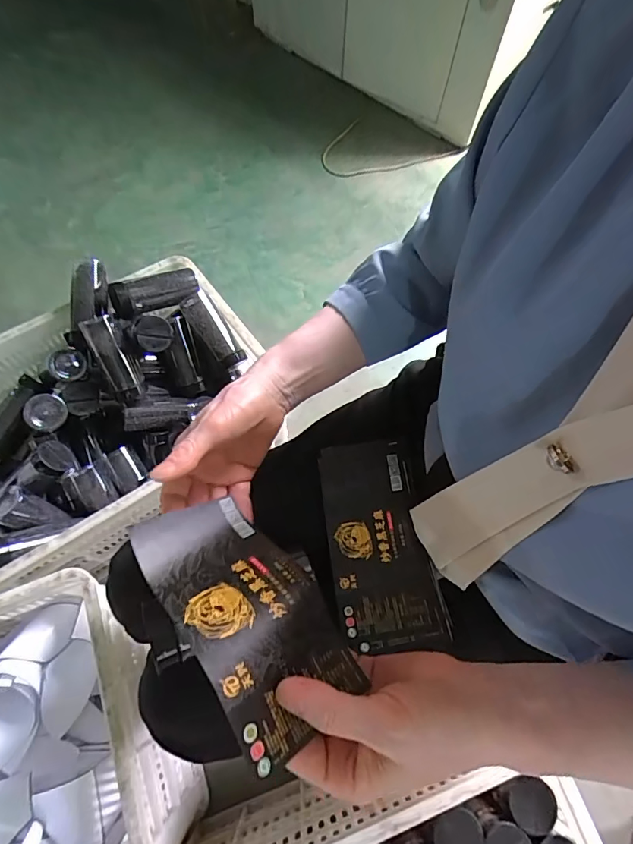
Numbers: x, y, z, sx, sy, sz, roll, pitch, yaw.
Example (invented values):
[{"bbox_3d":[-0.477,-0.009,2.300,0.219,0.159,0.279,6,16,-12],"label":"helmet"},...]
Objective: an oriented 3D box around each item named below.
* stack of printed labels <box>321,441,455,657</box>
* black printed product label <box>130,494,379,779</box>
[{"bbox_3d":[0.060,0.116,0.444,0.097,0.020,0.200,-9,64,-6],"label":"stack of printed labels"},{"bbox_3d":[-0.047,0.116,0.284,0.085,0.026,0.158,-20,54,-40],"label":"black printed product label"}]

